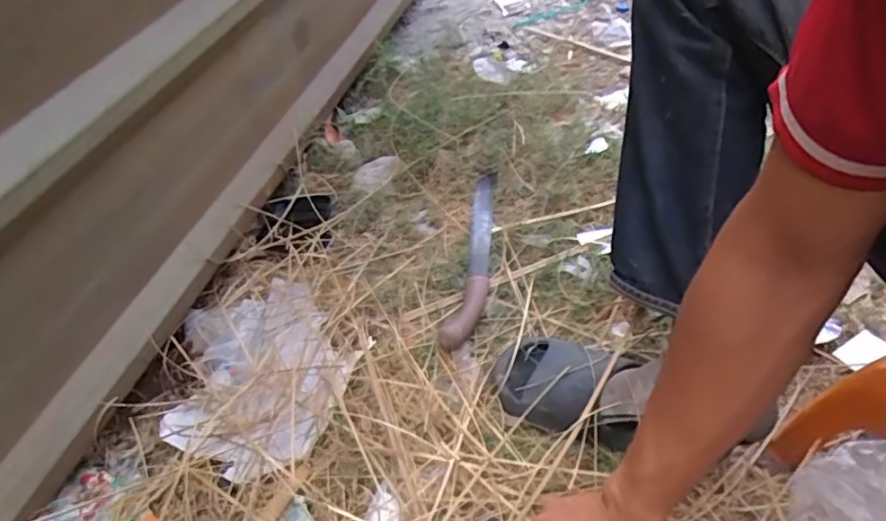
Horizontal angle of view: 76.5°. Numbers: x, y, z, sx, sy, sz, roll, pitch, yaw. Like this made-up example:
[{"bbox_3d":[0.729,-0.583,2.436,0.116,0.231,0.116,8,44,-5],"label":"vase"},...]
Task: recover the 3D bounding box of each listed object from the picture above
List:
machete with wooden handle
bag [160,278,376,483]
[{"bbox_3d":[0.050,-0.018,0.862,0.052,0.035,0.371,4,48,11],"label":"machete with wooden handle"},{"bbox_3d":[-0.252,0.129,0.748,0.266,0.055,0.272,13,50,18],"label":"bag"}]

